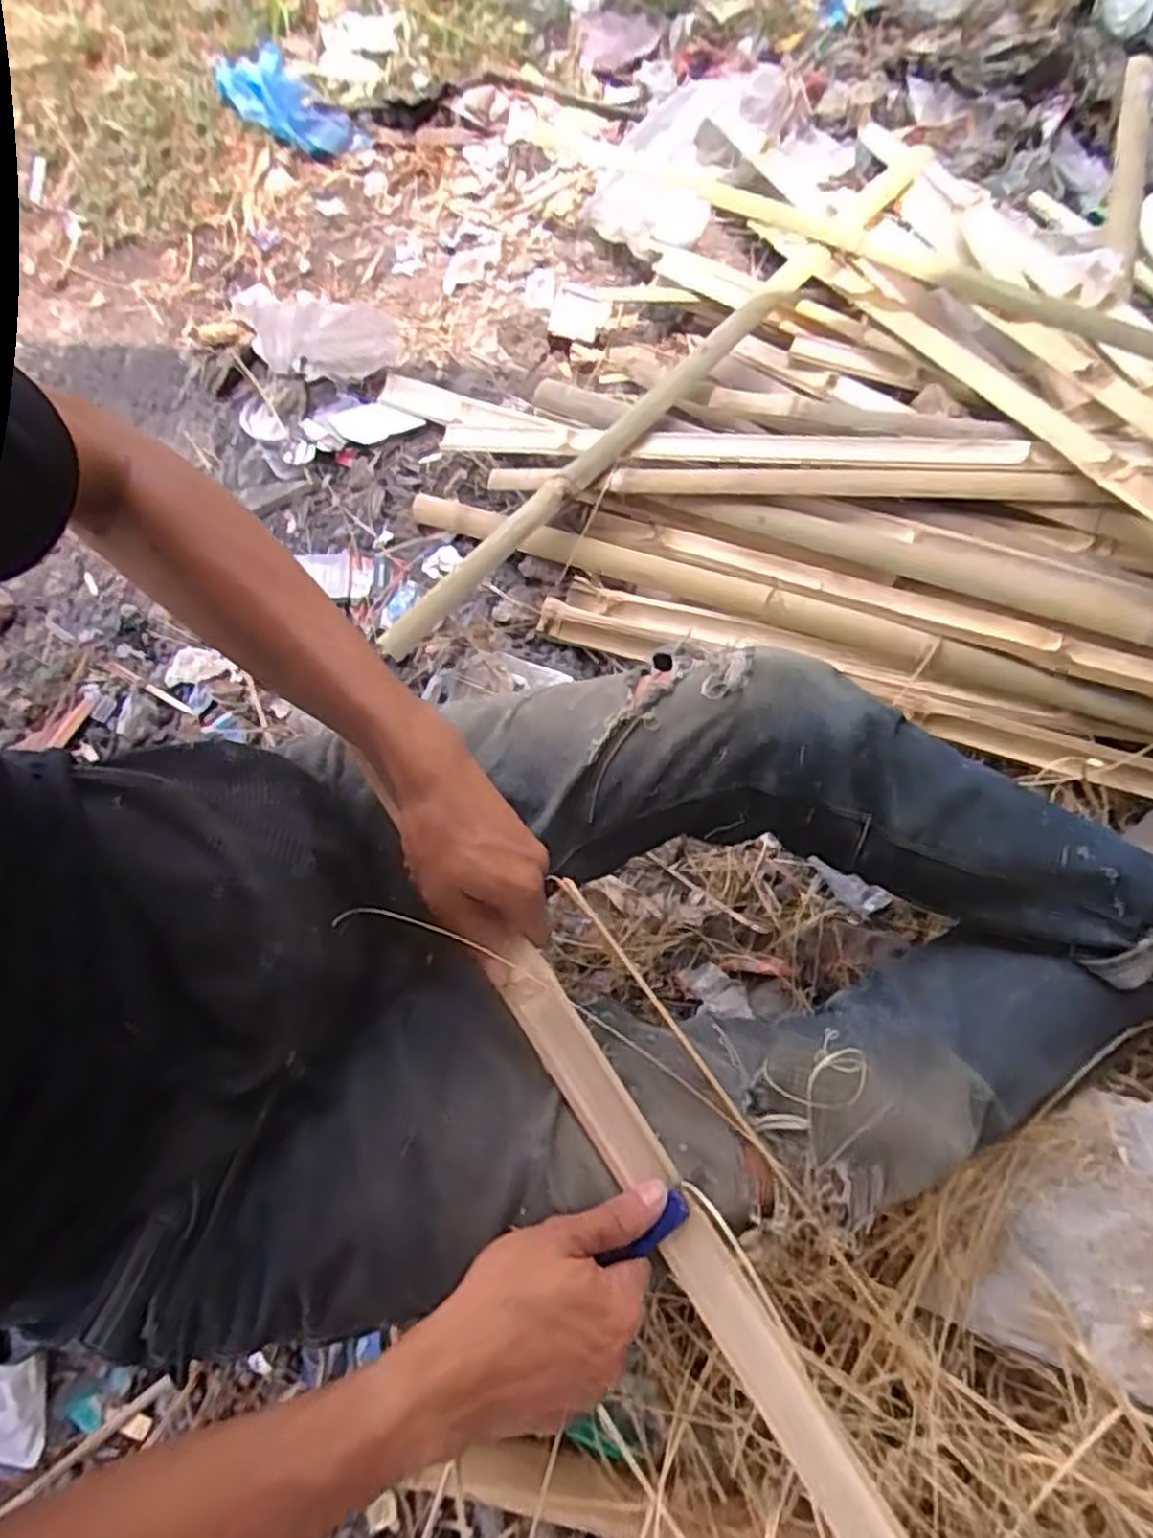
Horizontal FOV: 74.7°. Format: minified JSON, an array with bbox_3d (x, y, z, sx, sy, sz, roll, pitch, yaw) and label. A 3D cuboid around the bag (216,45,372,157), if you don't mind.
[{"bbox_3d":[-0.415,-0.967,1.098,0.229,0.073,0.119,21,65,-15],"label":"bag"}]

